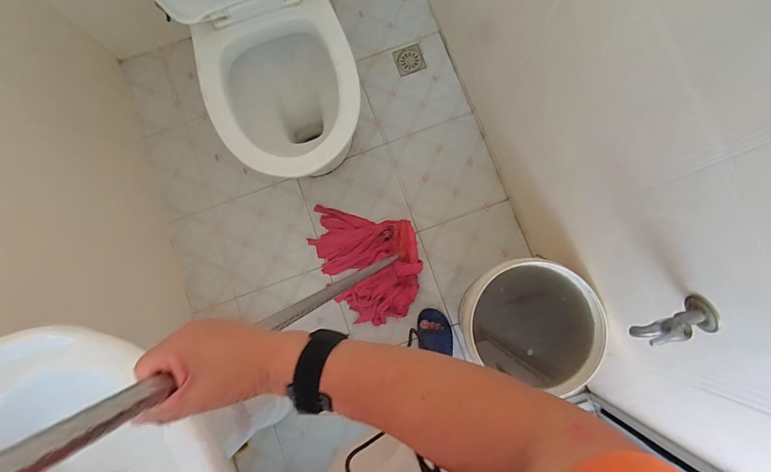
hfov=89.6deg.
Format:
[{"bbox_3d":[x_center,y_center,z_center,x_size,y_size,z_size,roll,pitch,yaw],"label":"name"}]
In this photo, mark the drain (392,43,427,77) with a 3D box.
[{"bbox_3d":[0.079,-0.576,1.269,0.090,0.004,0.094,-18,84,1],"label":"drain"}]

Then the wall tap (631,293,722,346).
[{"bbox_3d":[0.409,0.118,0.546,0.099,0.069,0.053,-11,84,1],"label":"wall tap"}]

